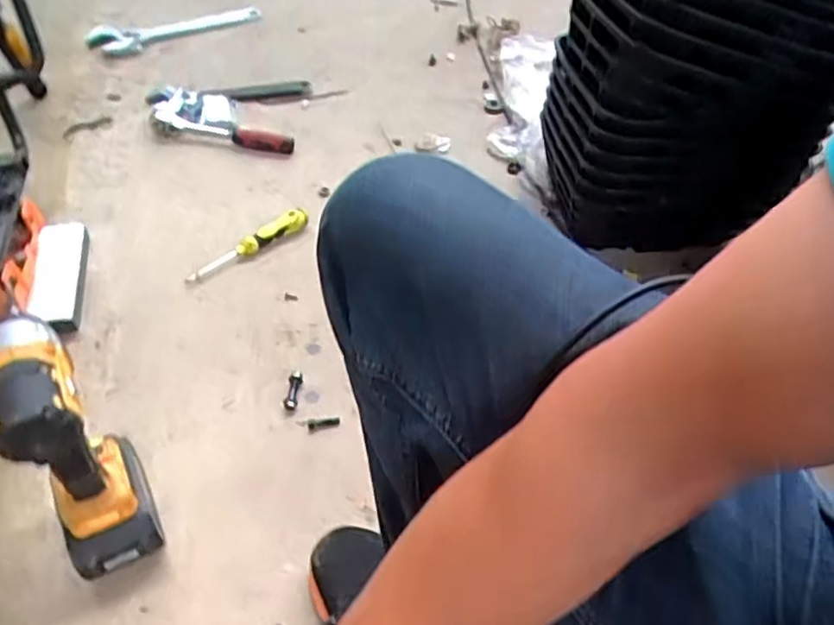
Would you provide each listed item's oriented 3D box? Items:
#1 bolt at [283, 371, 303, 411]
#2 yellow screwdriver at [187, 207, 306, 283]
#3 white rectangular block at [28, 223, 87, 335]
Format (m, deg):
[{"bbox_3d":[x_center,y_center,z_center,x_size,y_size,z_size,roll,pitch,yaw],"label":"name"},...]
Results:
[{"bbox_3d":[-0.151,0.095,0.794,0.016,0.011,0.057,5,48,1],"label":"bolt"},{"bbox_3d":[-0.248,-0.100,0.951,0.196,0.034,0.028,-29,56,-27],"label":"yellow screwdriver"},{"bbox_3d":[-0.486,-0.050,0.888,0.059,0.033,0.196,-9,49,-12],"label":"white rectangular block"}]

